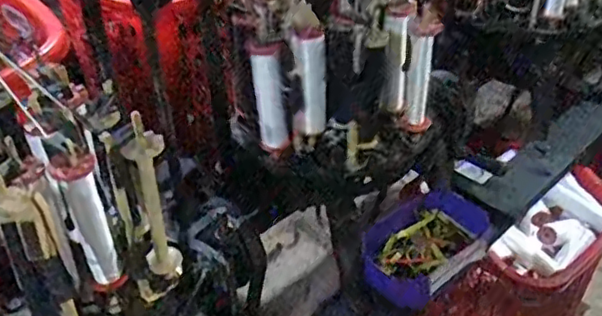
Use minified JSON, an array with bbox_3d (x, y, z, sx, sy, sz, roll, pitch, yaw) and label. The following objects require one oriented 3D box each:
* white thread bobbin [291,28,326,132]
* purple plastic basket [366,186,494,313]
[{"bbox_3d":[0.013,-0.101,0.828,0.033,0.146,0.030,5,38,10],"label":"white thread bobbin"},{"bbox_3d":[0.193,0.121,0.952,0.219,0.064,0.126,-29,44,-30],"label":"purple plastic basket"}]

